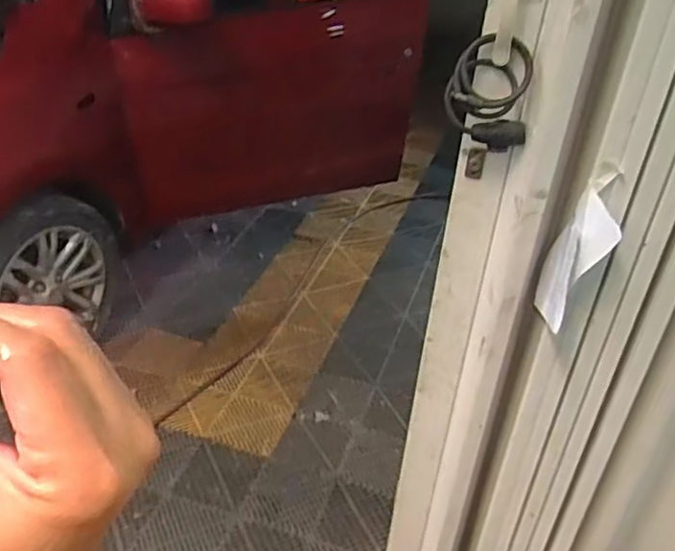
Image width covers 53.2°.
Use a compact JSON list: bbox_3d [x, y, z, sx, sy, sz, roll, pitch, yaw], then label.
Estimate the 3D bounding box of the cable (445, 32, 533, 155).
[{"bbox_3d":[0.171,-0.203,0.767,0.098,0.123,0.044,15,35,15],"label":"cable"}]

